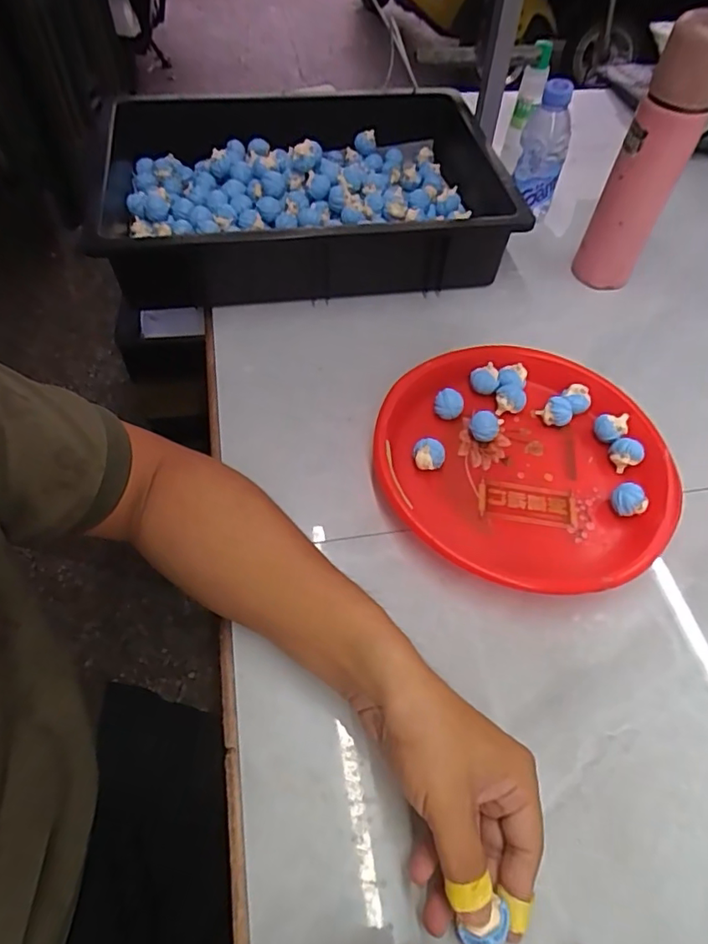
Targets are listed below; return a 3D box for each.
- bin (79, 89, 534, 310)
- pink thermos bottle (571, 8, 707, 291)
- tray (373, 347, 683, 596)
[{"bbox_3d":[-0.060,-0.338,0.691,0.443,0.106,0.330,-7,55,-7],"label":"bin"},{"bbox_3d":[0.295,-0.303,0.580,0.066,0.254,0.057,25,57,15],"label":"pink thermos bottle"},{"bbox_3d":[0.148,-0.008,0.502,0.248,0.040,0.244,-6,55,-6],"label":"tray"}]

